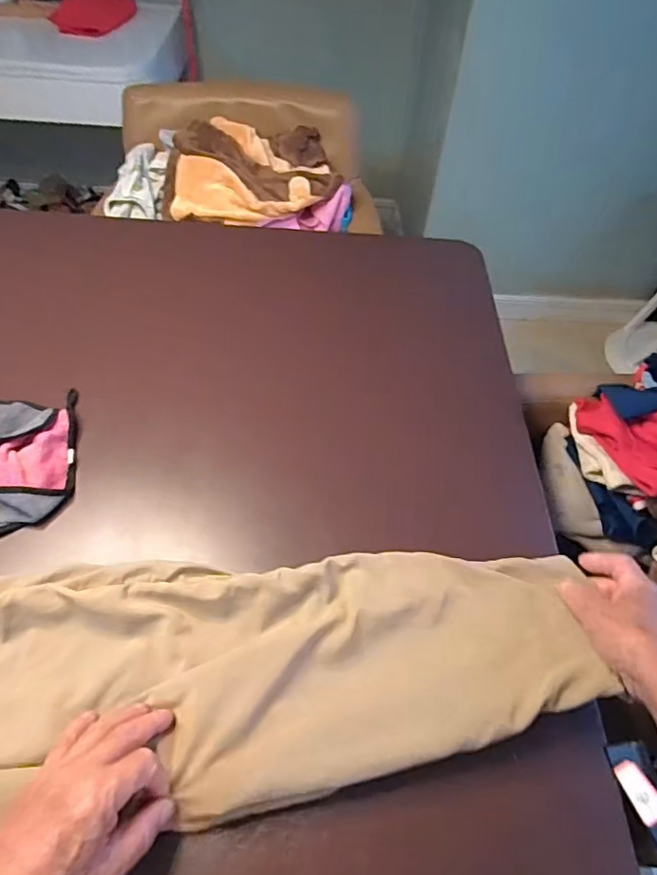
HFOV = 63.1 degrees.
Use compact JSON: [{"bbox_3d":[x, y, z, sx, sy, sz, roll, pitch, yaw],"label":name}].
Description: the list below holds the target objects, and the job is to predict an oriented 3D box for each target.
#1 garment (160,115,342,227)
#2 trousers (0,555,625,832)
[{"bbox_3d":[-0.184,-0.621,1.249,0.399,0.127,0.256,-2,52,-7],"label":"garment"},{"bbox_3d":[-0.189,0.222,0.481,0.825,0.057,0.221,-5,49,-6],"label":"trousers"}]

